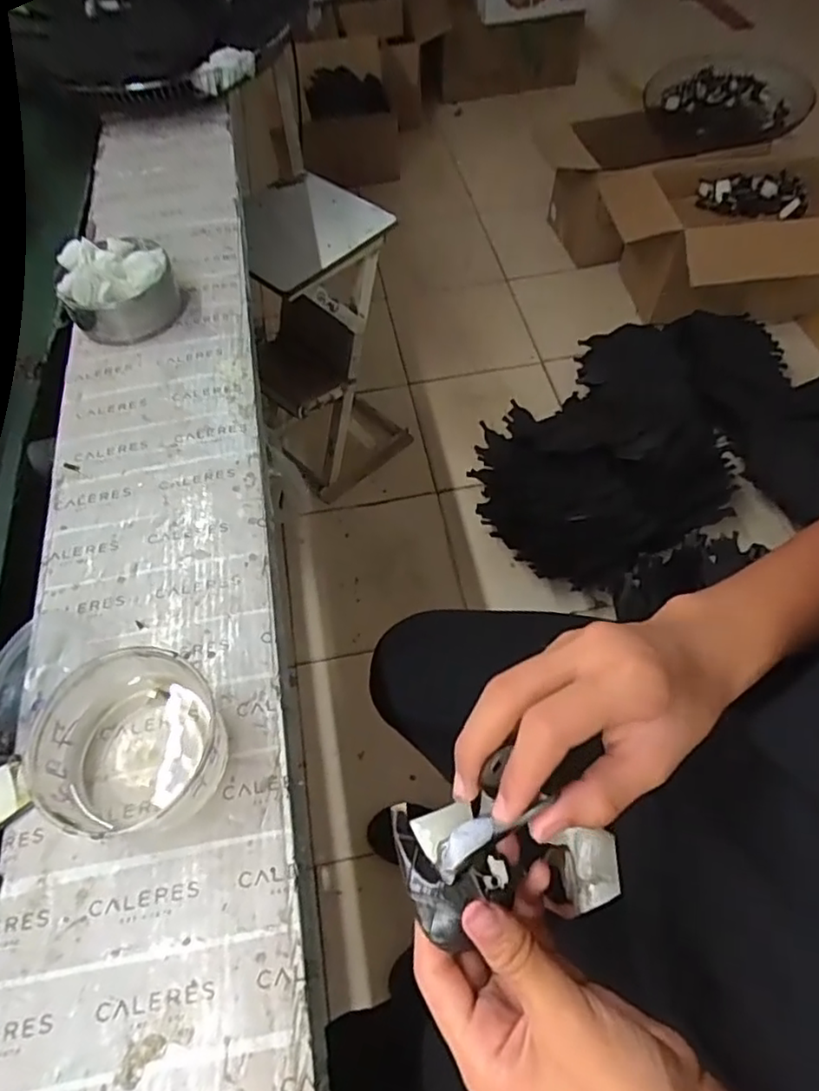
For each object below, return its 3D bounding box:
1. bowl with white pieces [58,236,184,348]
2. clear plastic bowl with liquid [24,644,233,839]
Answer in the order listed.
[{"bbox_3d":[-0.319,-0.284,0.683,0.114,0.075,0.108,-2,58,3],"label":"bowl with white pieces"},{"bbox_3d":[-0.187,0.133,0.425,0.109,0.063,0.103,-2,58,3],"label":"clear plastic bowl with liquid"}]

